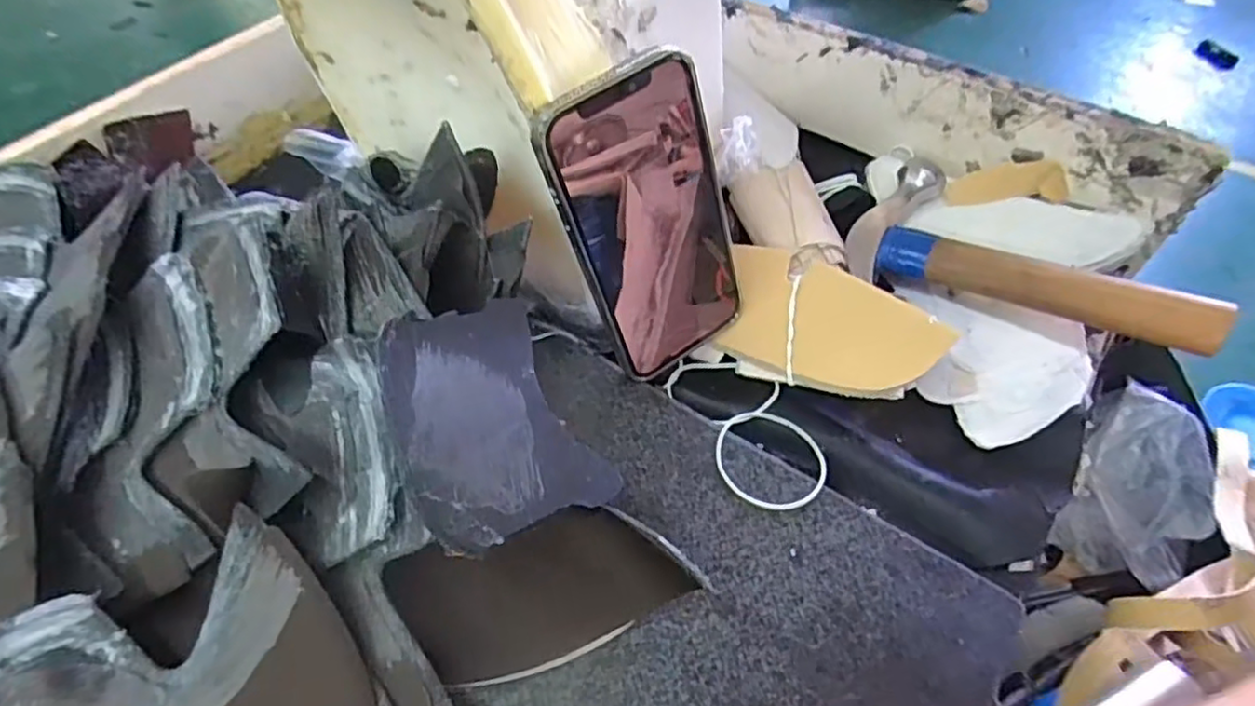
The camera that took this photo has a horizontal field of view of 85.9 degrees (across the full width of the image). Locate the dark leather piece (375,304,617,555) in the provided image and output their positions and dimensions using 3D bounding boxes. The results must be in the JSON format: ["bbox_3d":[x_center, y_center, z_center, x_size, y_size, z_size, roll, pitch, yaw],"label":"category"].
[{"bbox_3d":[-0.048,0.023,0.239,0.065,0.013,0.083,-16,78,-38],"label":"dark leather piece"}]

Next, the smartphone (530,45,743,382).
[{"bbox_3d":[0.013,-0.054,0.305,0.078,0.147,0.005,-36,44,-9],"label":"smartphone"}]

